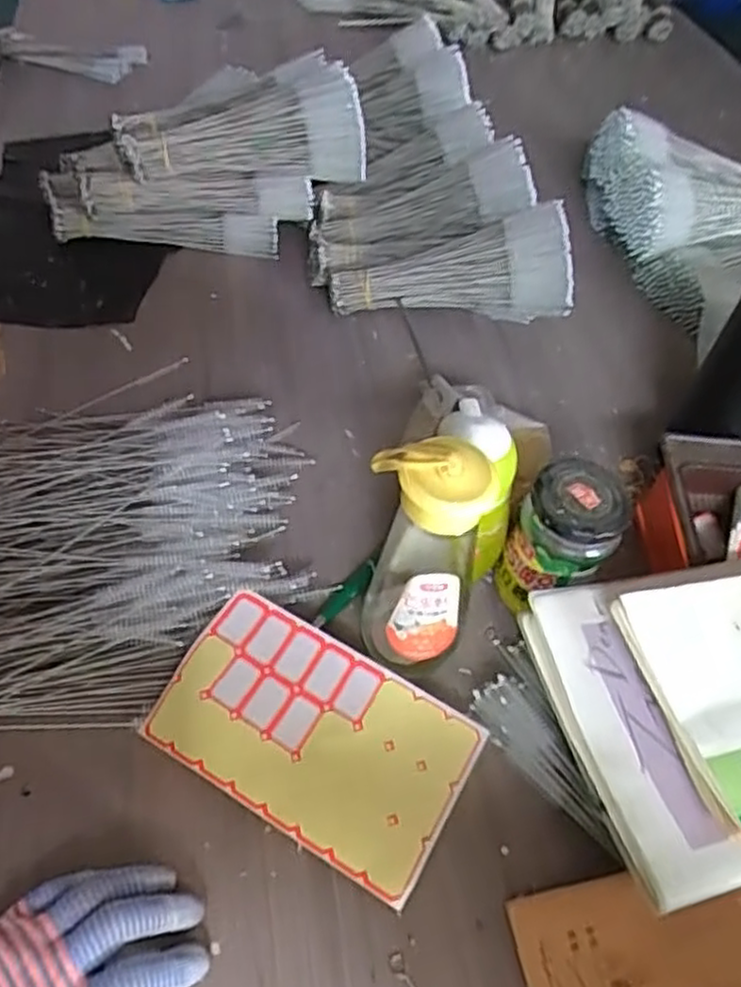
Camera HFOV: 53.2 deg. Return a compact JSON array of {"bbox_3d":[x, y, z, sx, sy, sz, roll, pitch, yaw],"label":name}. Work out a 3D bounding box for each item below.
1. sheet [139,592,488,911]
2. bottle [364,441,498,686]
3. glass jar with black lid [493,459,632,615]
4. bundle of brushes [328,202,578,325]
[{"bbox_3d":[-0.037,0.157,0.486,0.198,0.007,0.119,30,62,11],"label":"sheet"},{"bbox_3d":[0.032,0.041,0.465,0.065,0.197,0.064,14,48,6],"label":"bottle"},{"bbox_3d":[0.131,0.039,0.527,0.067,0.124,0.064,3,47,-4],"label":"glass jar with black lid"},{"bbox_3d":[0.078,-0.213,0.733,0.233,0.108,0.049,-4,46,13],"label":"bundle of brushes"}]

